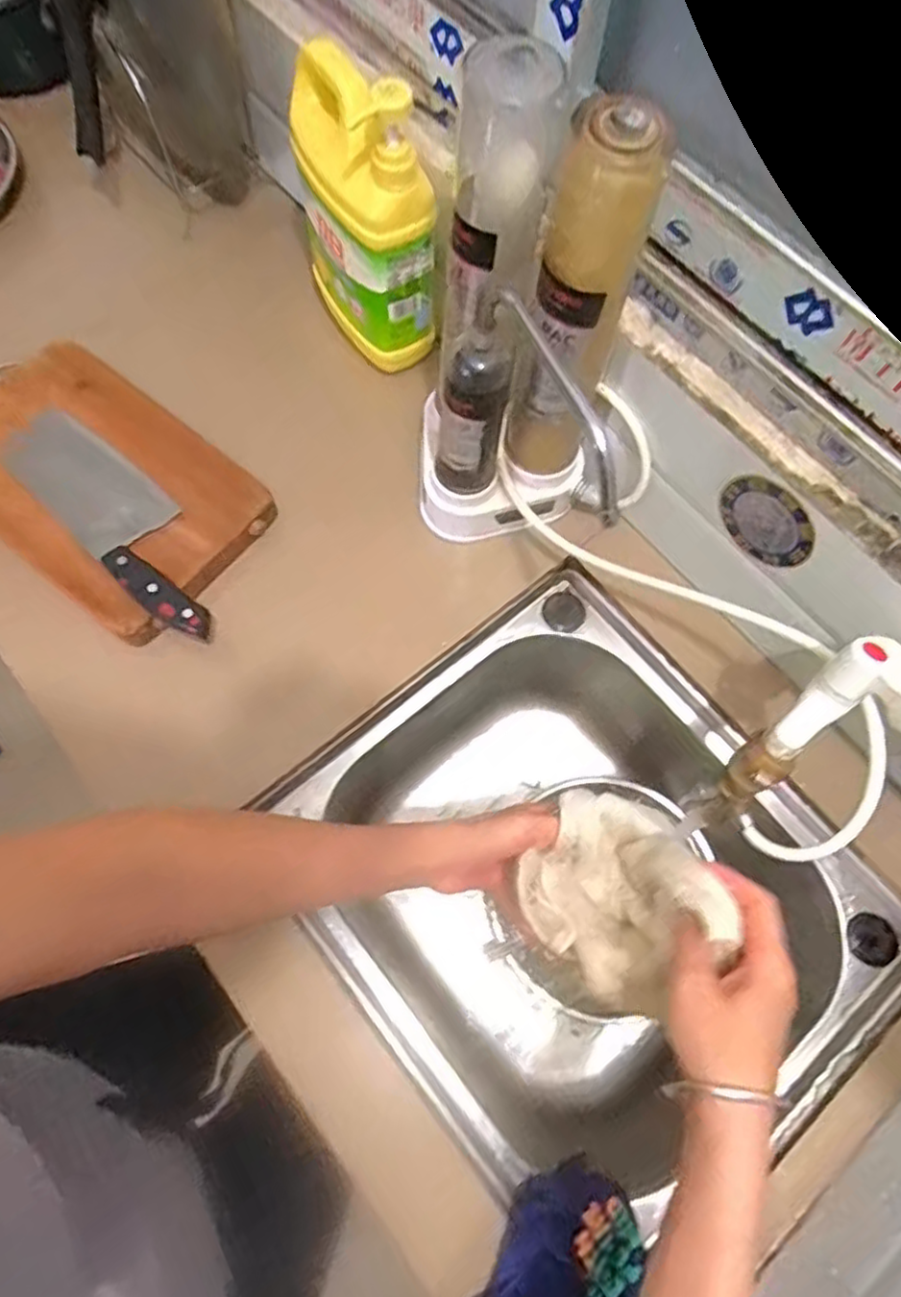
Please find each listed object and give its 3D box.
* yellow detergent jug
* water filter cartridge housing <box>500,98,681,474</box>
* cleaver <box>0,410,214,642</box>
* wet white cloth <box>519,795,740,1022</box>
[{"bbox_3d":[-0.074,-0.361,0.569,0.072,0.226,0.130,-30,75,-11],"label":"yellow detergent jug"},{"bbox_3d":[0.080,-0.211,0.456,0.058,0.251,0.054,14,72,3],"label":"water filter cartridge housing"},{"bbox_3d":[-0.273,-0.108,0.571,0.239,0.024,0.075,42,75,11],"label":"cleaver"},{"bbox_3d":[0.115,0.164,0.469,0.112,0.134,0.122,35,74,9],"label":"wet white cloth"}]

